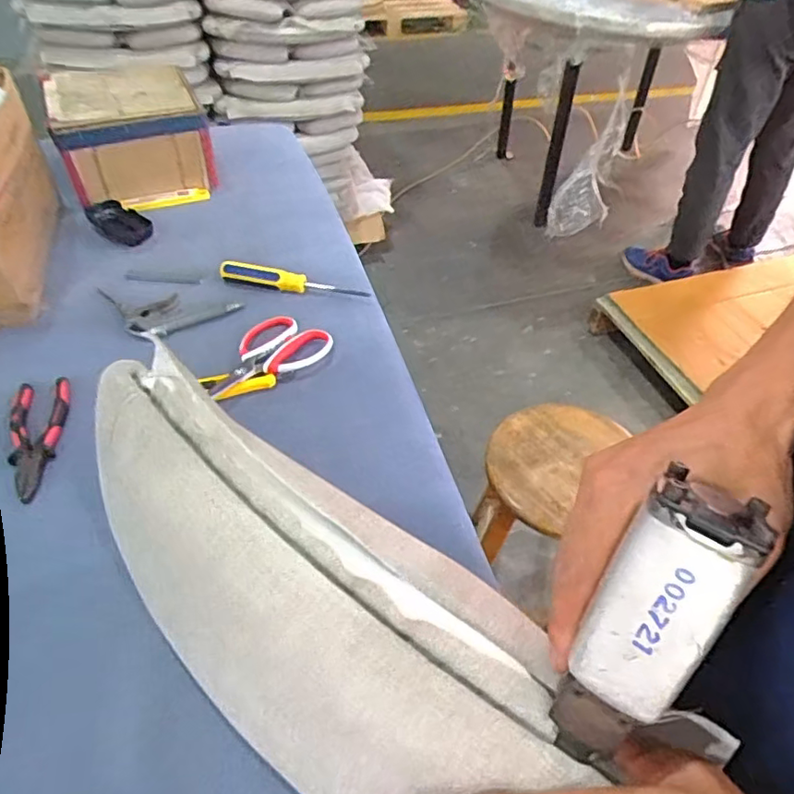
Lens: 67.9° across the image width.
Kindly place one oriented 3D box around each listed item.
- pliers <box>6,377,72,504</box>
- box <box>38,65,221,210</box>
[{"bbox_3d":[-0.362,0.034,0.590,0.054,0.014,0.149,-11,48,-14],"label":"pliers"},{"bbox_3d":[-0.414,-0.410,0.930,0.207,0.126,0.212,-17,49,-17],"label":"box"}]

